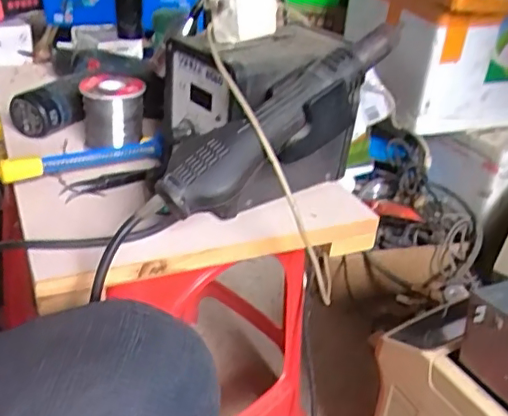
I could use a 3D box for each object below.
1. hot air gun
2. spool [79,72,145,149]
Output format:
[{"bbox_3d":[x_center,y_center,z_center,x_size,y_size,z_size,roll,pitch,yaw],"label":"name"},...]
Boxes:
[{"bbox_3d":[0.028,-0.064,0.426,0.222,0.054,0.046,-37,44,-11],"label":"hot air gun"},{"bbox_3d":[-0.144,-0.095,0.584,0.059,0.064,0.057,5,30,-3],"label":"spool"}]

